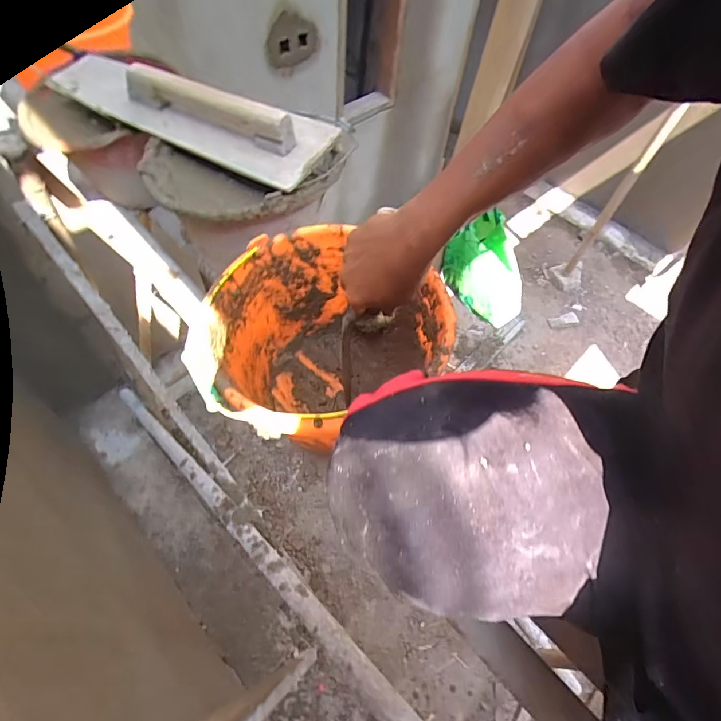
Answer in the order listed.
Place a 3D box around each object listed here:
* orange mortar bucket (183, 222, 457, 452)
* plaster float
[{"bbox_3d":[-0.052,-0.002,0.601,0.282,0.216,0.257,1,56,-2],"label":"orange mortar bucket"},{"bbox_3d":[-0.253,-0.414,0.726,0.418,0.070,0.160,27,59,14],"label":"plaster float"}]

